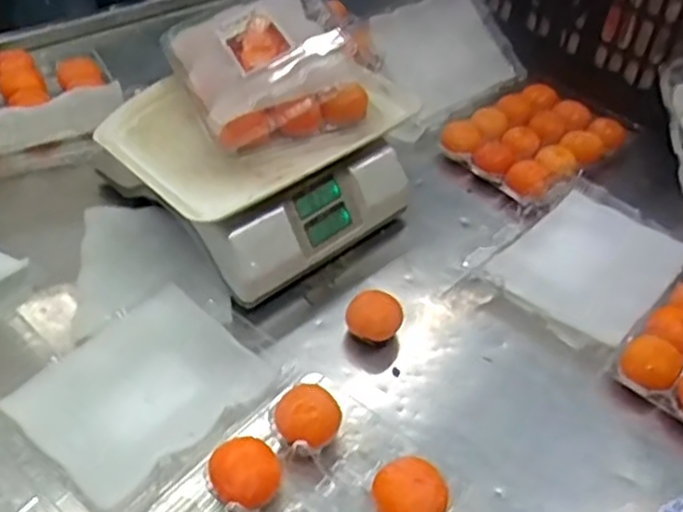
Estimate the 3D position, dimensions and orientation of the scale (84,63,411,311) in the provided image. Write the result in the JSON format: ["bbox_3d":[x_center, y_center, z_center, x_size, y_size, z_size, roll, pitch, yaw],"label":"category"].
[{"bbox_3d":[-0.089,-0.105,0.788,0.294,0.130,0.254,-31,54,-32],"label":"scale"}]

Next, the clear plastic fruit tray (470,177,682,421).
[{"bbox_3d":[0.316,0.053,0.711,0.211,0.058,0.329,-33,55,-32],"label":"clear plastic fruit tray"}]

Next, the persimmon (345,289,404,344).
[{"bbox_3d":[0.033,0.063,0.686,0.053,0.042,0.046,23,46,18],"label":"persimmon"}]

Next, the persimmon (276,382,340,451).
[{"bbox_3d":[-0.028,0.137,0.596,0.052,0.043,0.045,11,44,7],"label":"persimmon"}]

